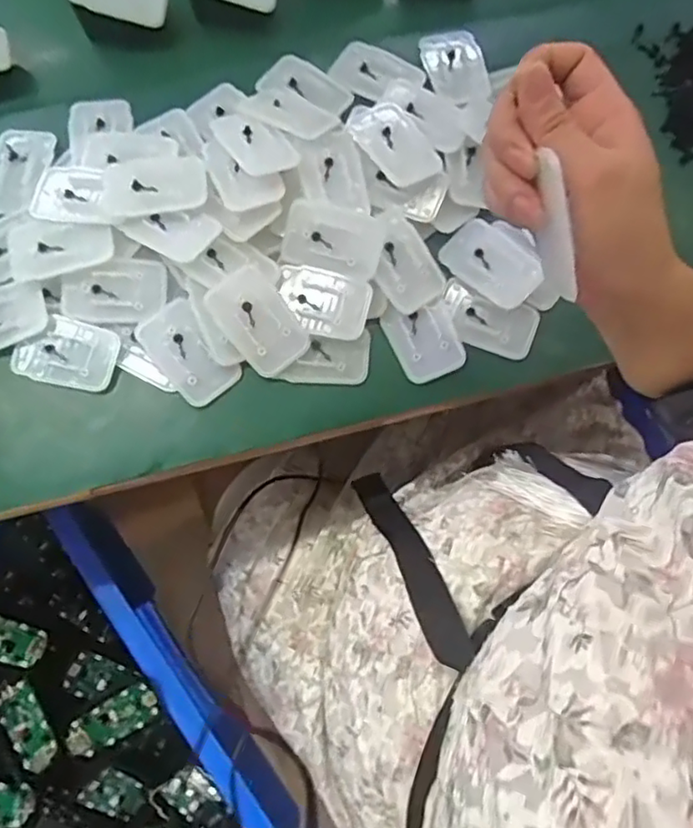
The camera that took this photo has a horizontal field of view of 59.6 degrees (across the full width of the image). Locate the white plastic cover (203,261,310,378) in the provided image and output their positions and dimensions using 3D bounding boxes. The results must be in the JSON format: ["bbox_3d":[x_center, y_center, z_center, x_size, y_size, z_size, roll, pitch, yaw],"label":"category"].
[{"bbox_3d":[-0.061,-0.063,0.411,0.046,0.008,0.072,-39,100,-6],"label":"white plastic cover"}]

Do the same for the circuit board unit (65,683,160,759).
[{"bbox_3d":[-0.179,0.235,0.465,0.066,0.012,0.032,-23,75,-26],"label":"circuit board unit"}]

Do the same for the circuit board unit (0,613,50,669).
[{"bbox_3d":[-0.275,0.182,0.487,0.063,0.007,0.035,23,49,-2],"label":"circuit board unit"}]

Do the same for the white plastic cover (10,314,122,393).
[{"bbox_3d":[-0.190,-0.041,0.414,0.065,0.011,0.046,15,75,4],"label":"white plastic cover"}]

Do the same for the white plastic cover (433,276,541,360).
[{"bbox_3d":[0.099,-0.067,0.430,0.070,0.007,0.041,21,76,6],"label":"white plastic cover"}]

